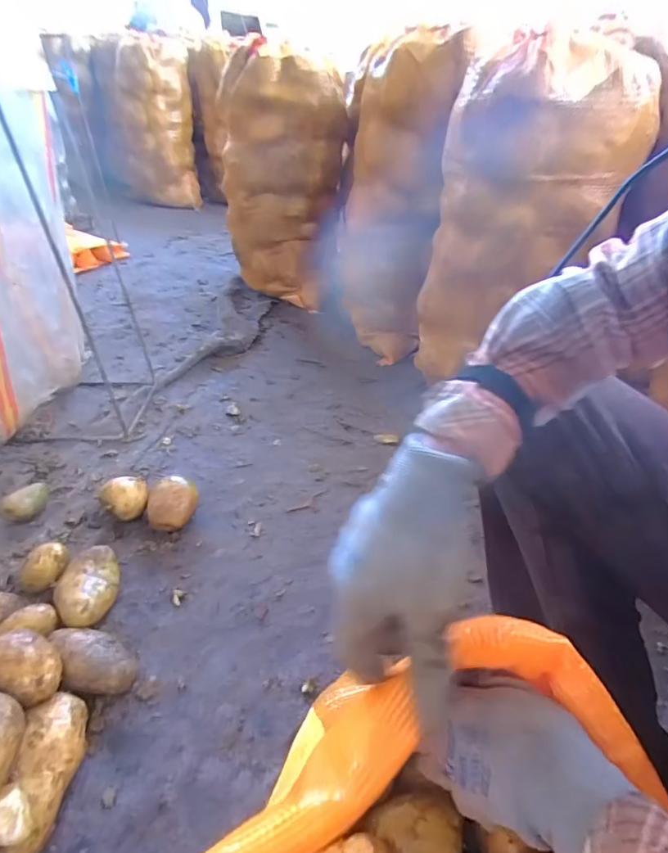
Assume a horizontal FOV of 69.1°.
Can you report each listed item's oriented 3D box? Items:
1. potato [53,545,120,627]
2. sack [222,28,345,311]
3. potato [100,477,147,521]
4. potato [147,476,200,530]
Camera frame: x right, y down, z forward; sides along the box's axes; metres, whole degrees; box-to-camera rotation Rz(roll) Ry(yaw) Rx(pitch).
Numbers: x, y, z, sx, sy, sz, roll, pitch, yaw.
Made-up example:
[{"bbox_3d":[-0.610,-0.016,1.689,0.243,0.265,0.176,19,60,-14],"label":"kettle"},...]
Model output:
[{"bbox_3d":[-0.300,0.200,0.593,0.066,0.044,0.102,-7,38,-14],"label":"potato"},{"bbox_3d":[-0.137,-0.659,1.334,0.318,0.599,0.259,0,37,-6],"label":"sack"},{"bbox_3d":[-0.303,0.108,0.706,0.056,0.057,0.067,-22,45,-28],"label":"potato"},{"bbox_3d":[-0.230,0.117,0.701,0.065,0.053,0.081,-7,39,-13],"label":"potato"}]

